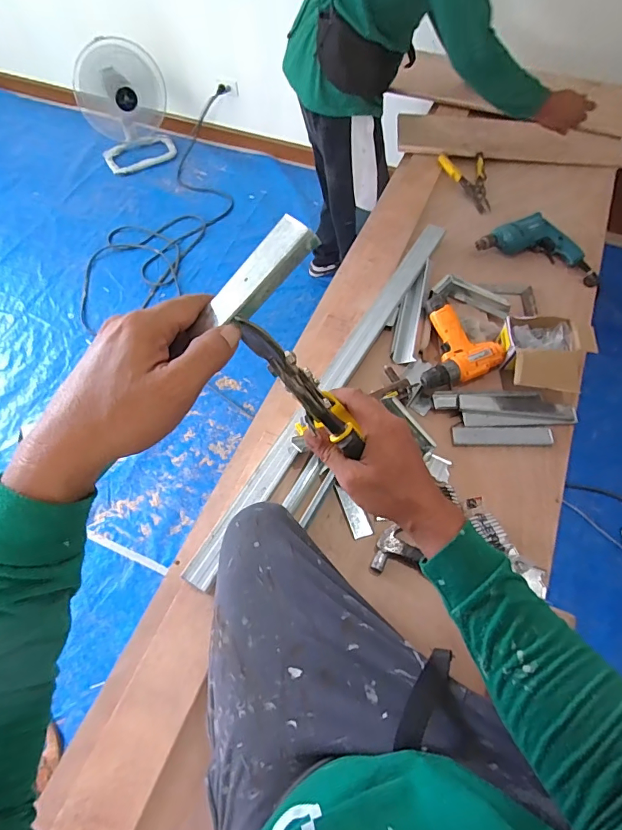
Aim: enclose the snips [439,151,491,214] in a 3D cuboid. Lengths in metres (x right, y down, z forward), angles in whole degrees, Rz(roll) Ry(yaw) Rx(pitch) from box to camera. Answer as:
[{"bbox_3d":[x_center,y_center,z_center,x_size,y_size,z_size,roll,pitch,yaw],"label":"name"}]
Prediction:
[{"bbox_3d":[0.469,-0.676,1.269,0.137,0.034,0.246,-9,61,-6],"label":"snips"}]

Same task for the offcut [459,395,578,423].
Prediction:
[{"bbox_3d":[0.423,-0.017,0.900,0.233,0.020,0.057,6,61,3],"label":"offcut"}]

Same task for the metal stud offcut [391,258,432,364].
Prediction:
[{"bbox_3d":[0.235,-0.242,1.005,0.054,0.028,0.292,12,61,7],"label":"metal stud offcut"}]

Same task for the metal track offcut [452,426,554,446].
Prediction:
[{"bbox_3d":[0.386,0.040,0.877,0.196,0.014,0.040,-1,61,-1],"label":"metal track offcut"}]

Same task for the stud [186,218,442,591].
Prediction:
[{"bbox_3d":[0.066,-0.093,0.931,0.084,0.047,1.004,28,64,15],"label":"stud"}]

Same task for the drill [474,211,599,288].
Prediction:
[{"bbox_3d":[0.590,-0.427,1.107,0.306,0.059,0.122,24,63,13],"label":"drill"}]

